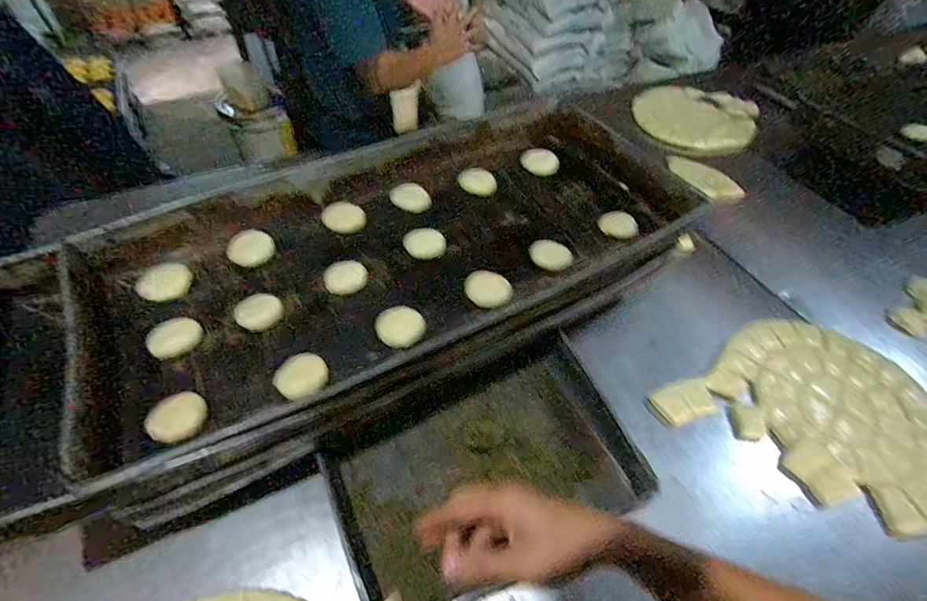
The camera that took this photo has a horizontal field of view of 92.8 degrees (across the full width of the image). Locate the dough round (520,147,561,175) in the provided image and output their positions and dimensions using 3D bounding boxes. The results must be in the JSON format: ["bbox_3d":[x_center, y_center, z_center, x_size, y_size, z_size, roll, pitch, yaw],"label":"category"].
[{"bbox_3d":[0.142,-0.255,0.804,0.071,0.020,0.071,1,51,-2],"label":"dough round"}]

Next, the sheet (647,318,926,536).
[{"bbox_3d":[0.510,0.169,0.632,0.358,0.014,0.302,-26,56,-21],"label":"sheet"}]

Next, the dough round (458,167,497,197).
[{"bbox_3d":[0.025,-0.206,0.759,0.066,0.018,0.046,14,52,9],"label":"dough round"}]

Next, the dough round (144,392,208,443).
[{"bbox_3d":[-0.309,0.128,0.482,0.049,0.029,0.054,31,57,21],"label":"dough round"}]

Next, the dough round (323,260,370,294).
[{"bbox_3d":[-0.161,-0.033,0.605,0.057,0.016,0.052,2,59,-3],"label":"dough round"}]

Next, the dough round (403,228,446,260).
[{"bbox_3d":[-0.056,-0.083,0.651,0.060,0.021,0.046,-5,52,-7],"label":"dough round"}]

